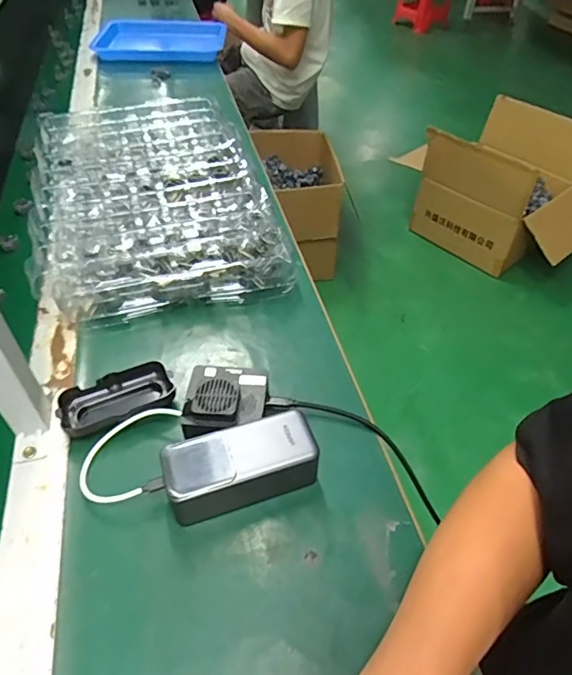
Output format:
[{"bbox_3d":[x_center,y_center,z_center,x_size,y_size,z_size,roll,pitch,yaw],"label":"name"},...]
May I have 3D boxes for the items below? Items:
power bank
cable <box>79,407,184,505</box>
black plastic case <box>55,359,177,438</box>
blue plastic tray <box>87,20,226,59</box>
[{"bbox_3d":[-0.040,0.113,0.428,0.128,0.050,0.056,-13,50,-14],"label":"power bank"},{"bbox_3d":[-0.144,0.108,0.449,0.079,0.019,0.095,3,48,0],"label":"cable"},{"bbox_3d":[-0.170,0.061,0.494,0.110,0.022,0.059,-21,52,-20],"label":"black plastic case"},{"bbox_3d":[-0.326,-0.767,1.244,0.325,0.034,0.242,2,46,0],"label":"blue plastic tray"}]

